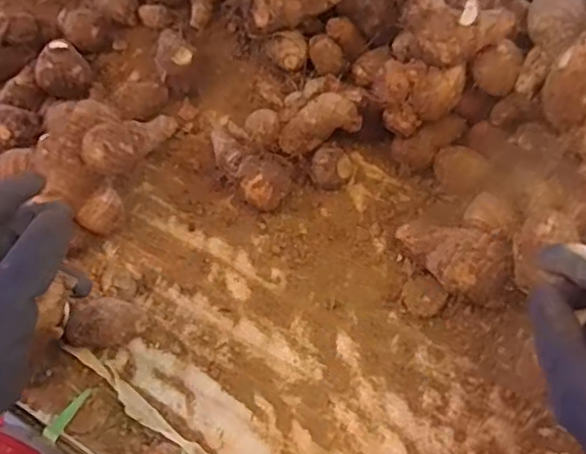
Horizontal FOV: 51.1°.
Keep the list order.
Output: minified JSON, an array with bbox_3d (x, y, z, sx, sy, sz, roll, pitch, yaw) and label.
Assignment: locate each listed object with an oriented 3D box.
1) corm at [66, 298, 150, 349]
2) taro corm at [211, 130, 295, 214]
[{"bbox_3d":[-0.141,0.073,0.467,0.058,0.033,0.032,-15,65,-5],"label":"corm"},{"bbox_3d":[-0.040,-0.059,0.539,0.050,0.039,0.103,-33,68,-13],"label":"taro corm"}]

